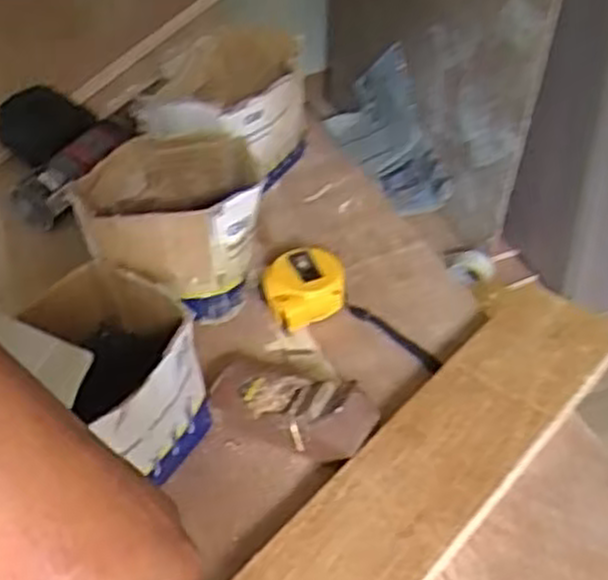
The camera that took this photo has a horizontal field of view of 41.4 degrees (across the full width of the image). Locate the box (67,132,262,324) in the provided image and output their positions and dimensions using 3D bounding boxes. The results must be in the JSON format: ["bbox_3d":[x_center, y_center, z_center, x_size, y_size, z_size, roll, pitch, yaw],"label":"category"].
[{"bbox_3d":[-0.102,-0.050,0.634,0.139,0.093,0.140,-7,42,-2],"label":"box"}]

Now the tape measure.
[{"bbox_3d":[-0.002,-0.003,0.617,0.063,0.030,0.054,-28,46,-24],"label":"tape measure"}]

